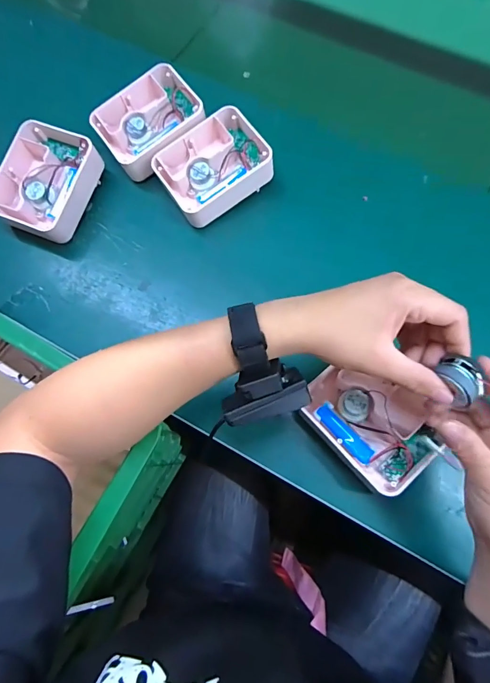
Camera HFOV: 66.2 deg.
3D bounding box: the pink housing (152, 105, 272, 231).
[{"bbox_3d":[-0.040,-0.216,0.469,0.128,0.049,0.107,-34,75,-8],"label":"pink housing"}]

